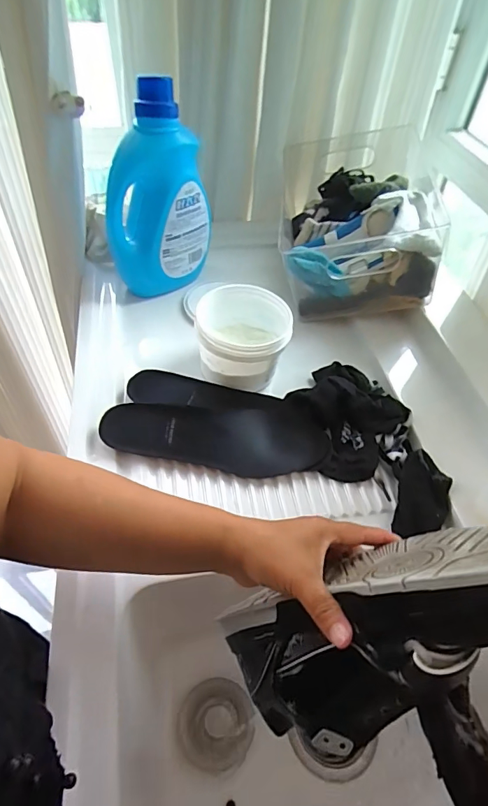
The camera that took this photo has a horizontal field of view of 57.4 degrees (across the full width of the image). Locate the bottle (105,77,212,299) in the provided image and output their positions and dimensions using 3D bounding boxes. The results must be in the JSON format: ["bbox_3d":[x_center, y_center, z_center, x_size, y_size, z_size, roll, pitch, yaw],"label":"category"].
[{"bbox_3d":[-0.139,-0.307,0.674,0.107,0.274,0.143,32,55,21],"label":"bottle"}]

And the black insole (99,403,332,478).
[{"bbox_3d":[-0.033,0.046,0.553,0.272,0.018,0.091,1,65,-8],"label":"black insole"}]

